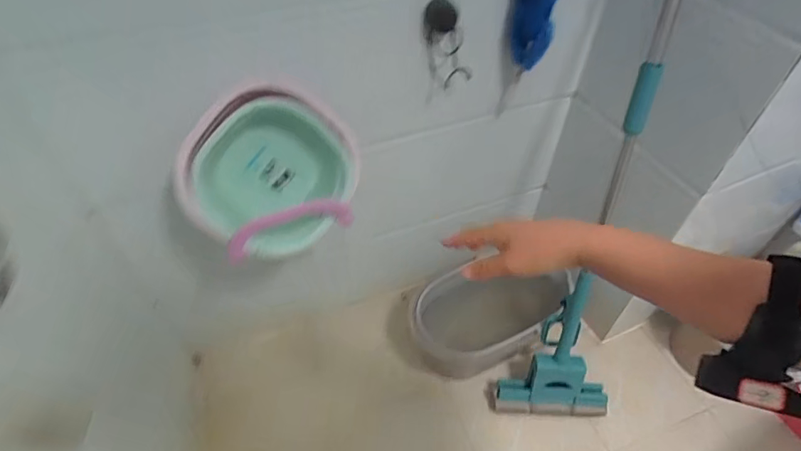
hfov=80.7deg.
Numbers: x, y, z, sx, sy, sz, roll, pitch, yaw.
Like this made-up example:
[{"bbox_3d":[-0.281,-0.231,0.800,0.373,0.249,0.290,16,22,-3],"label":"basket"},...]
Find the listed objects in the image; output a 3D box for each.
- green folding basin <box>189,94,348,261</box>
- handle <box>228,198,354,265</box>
[{"bbox_3d":[-0.216,-0.074,0.828,0.266,0.217,0.150,-19,52,-16],"label":"green folding basin"},{"bbox_3d":[-0.190,0.001,0.814,0.219,0.091,0.019,-16,51,-14],"label":"handle"}]

